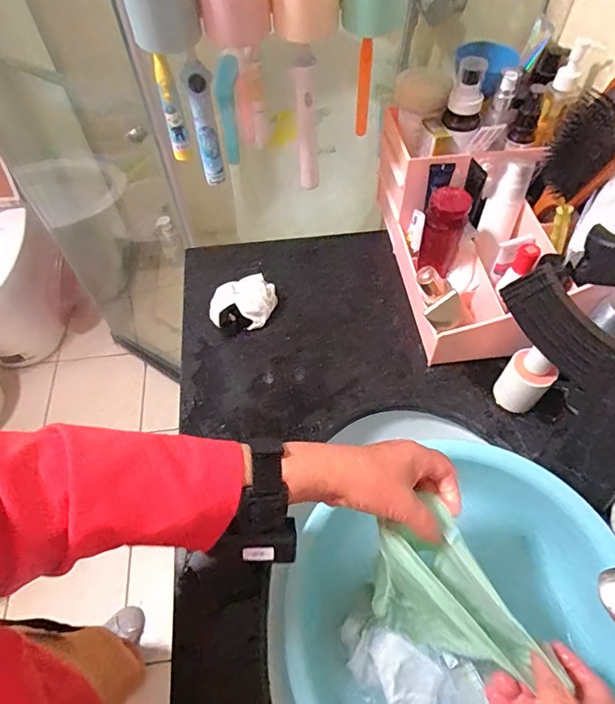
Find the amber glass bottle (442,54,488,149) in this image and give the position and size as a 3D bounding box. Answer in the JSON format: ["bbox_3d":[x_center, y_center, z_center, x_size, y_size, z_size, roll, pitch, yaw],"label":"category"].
[{"bbox_3d":[0.200,-0.310,0.587,0.045,0.100,0.047,5,57,4],"label":"amber glass bottle"}]

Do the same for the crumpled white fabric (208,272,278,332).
[{"bbox_3d":[-0.090,-0.073,0.652,0.091,0.046,0.075,4,57,4],"label":"crumpled white fabric"}]

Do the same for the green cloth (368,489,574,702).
[{"bbox_3d":[0.115,0.222,0.413,0.153,0.150,0.040,42,47,9],"label":"green cloth"}]

